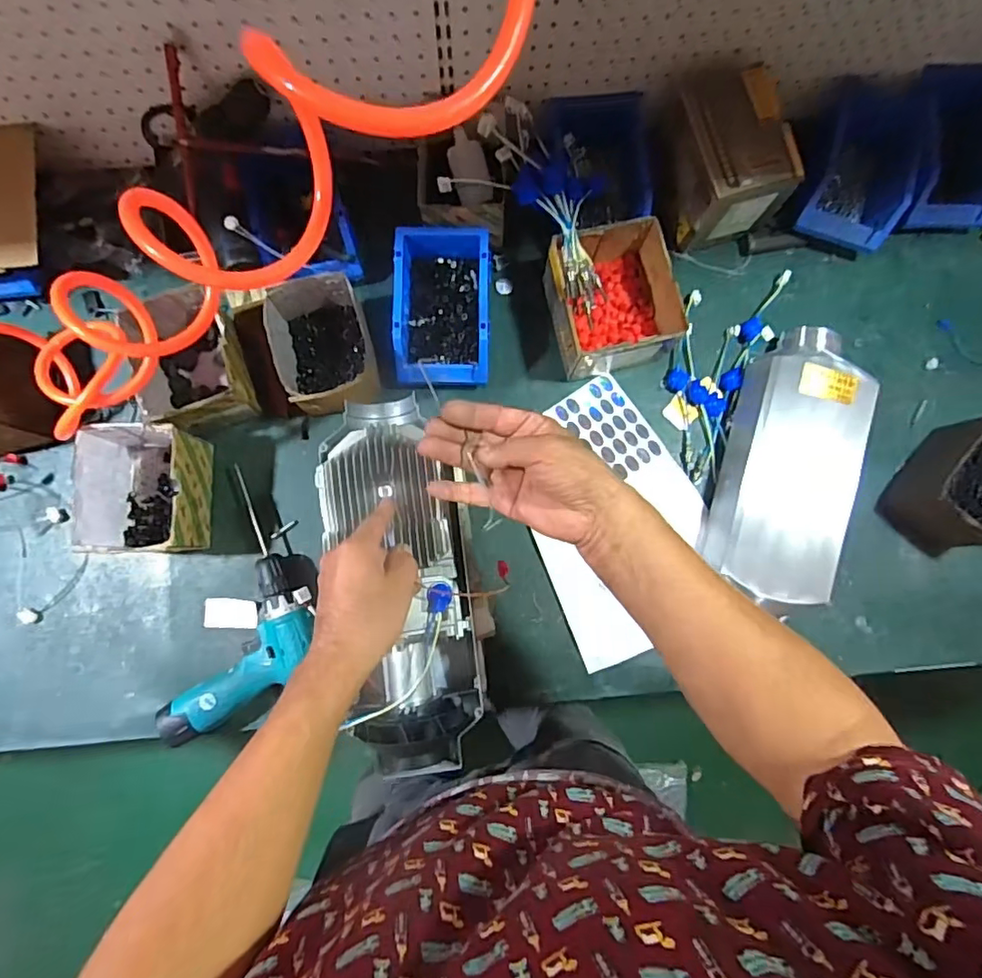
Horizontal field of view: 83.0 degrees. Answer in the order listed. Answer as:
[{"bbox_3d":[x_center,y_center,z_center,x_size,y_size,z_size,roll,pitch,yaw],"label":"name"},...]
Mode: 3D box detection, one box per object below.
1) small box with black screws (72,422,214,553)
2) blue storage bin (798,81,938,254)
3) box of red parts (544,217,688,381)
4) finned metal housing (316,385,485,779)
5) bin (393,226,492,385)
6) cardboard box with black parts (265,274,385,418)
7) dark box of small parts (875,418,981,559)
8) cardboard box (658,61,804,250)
[{"bbox_3d":[-0.407,0.003,0.666,0.114,0.099,0.146,-1,83,-1],"label":"small box with black screws"},{"bbox_3d":[0.470,-0.415,0.710,0.136,0.079,0.194,12,83,1],"label":"blue storage bin"},{"bbox_3d":[0.151,-0.232,0.698,0.138,0.102,0.154,-14,83,-3],"label":"box of red parts"},{"bbox_3d":[-0.087,0.093,0.566,0.124,0.093,0.379,-10,88,-2],"label":"finned metal housing"},{"bbox_3d":[-0.061,-0.228,0.699,0.119,0.072,0.187,-1,83,-1],"label":"bin"},{"bbox_3d":[-0.209,-0.172,0.691,0.119,0.082,0.158,-16,83,-3],"label":"cardboard box with black parts"},{"bbox_3d":[0.582,0.002,0.678,0.121,0.104,0.146,39,84,4],"label":"dark box of small parts"},{"bbox_3d":[0.289,-0.407,0.691,0.116,0.121,0.156,-16,83,-3],"label":"cardboard box"}]

